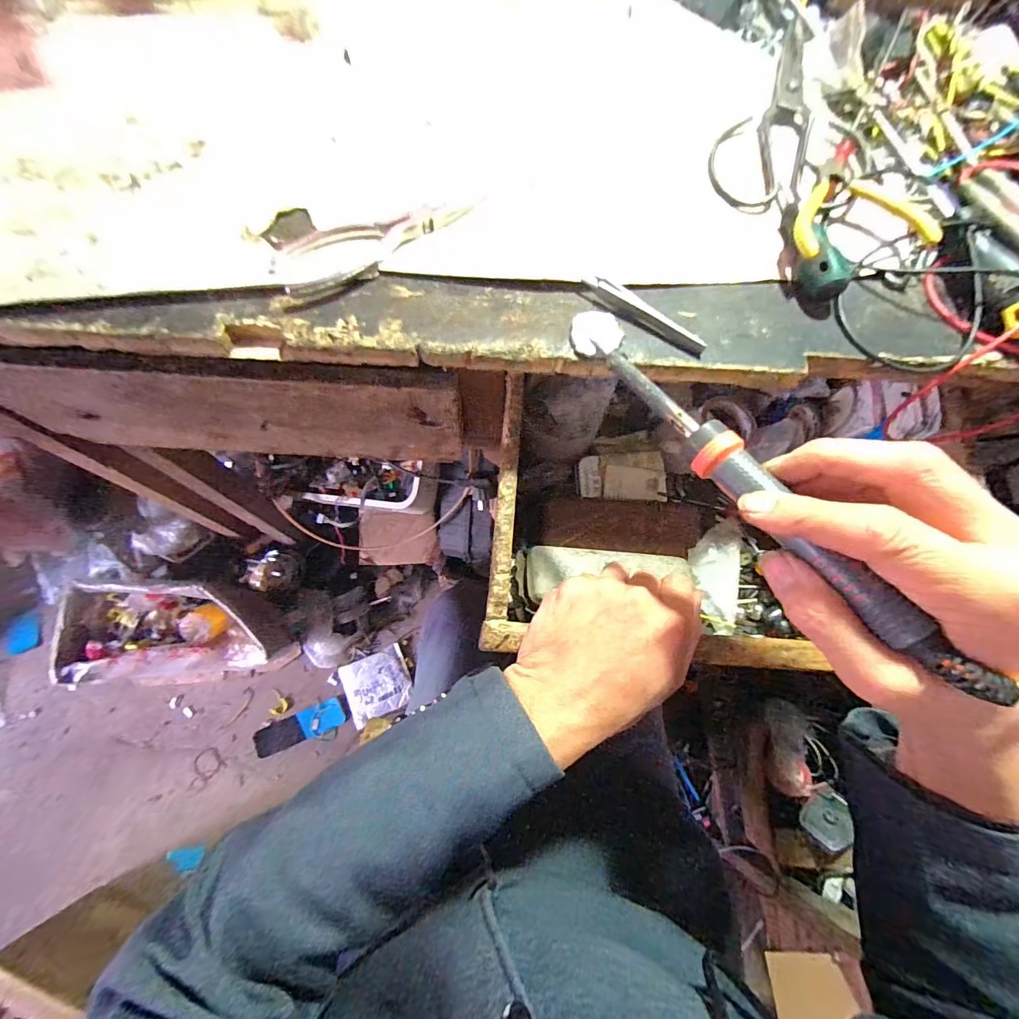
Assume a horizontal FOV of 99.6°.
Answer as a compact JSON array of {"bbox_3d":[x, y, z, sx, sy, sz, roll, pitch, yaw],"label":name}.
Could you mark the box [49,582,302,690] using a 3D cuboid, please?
[{"bbox_3d":[-0.649,0.250,0.873,0.371,0.221,0.184,-1,72,-5],"label":"box"}]

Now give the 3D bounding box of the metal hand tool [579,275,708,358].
[{"bbox_3d":[0.085,-0.124,0.276,0.088,0.013,0.008,38,72,8],"label":"metal hand tool"}]

